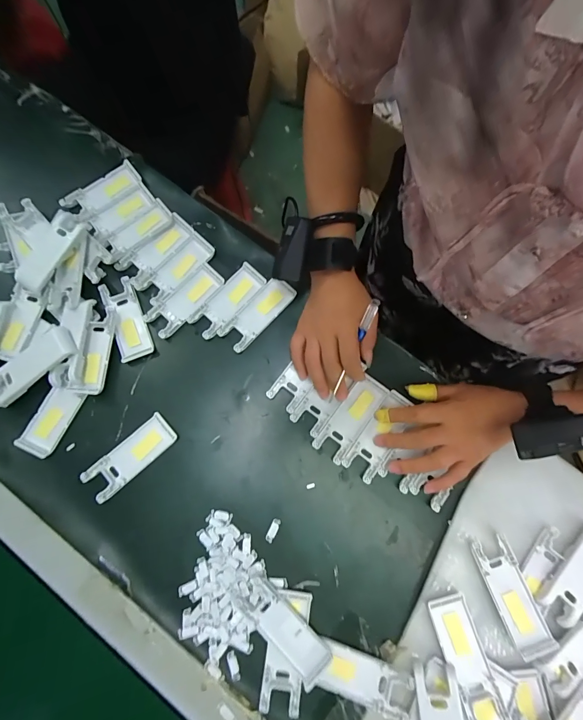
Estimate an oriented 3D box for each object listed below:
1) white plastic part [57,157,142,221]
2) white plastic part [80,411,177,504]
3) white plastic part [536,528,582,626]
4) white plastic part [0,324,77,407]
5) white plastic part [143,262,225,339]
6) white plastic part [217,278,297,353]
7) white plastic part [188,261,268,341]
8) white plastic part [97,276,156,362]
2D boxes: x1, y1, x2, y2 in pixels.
[{"bbox_3d":[-0.252,-0.225,0.470,0.101,0.012,0.044,-37,80,-9],"label":"white plastic part"},{"bbox_3d":[-0.183,0.109,0.402,0.106,0.008,0.040,-41,81,-10],"label":"white plastic part"},{"bbox_3d":[0.298,0.221,0.363,0.039,0.006,0.098,42,79,8],"label":"white plastic part"},{"bbox_3d":[-0.295,0.006,0.397,0.107,0.011,0.040,-39,78,1],"label":"white plastic part"},{"bbox_3d":[-0.134,-0.076,0.445,0.039,0.007,0.105,42,79,8],"label":"white plastic part"},{"bbox_3d":[-0.043,-0.059,0.438,0.040,0.008,0.102,42,79,8],"label":"white plastic part"},{"bbox_3d":[-0.081,-0.077,0.444,0.039,0.008,0.105,43,80,9],"label":"white plastic part"},{"bbox_3d":[-0.205,-0.050,0.435,0.041,0.008,0.103,-22,78,-6],"label":"white plastic part"}]

